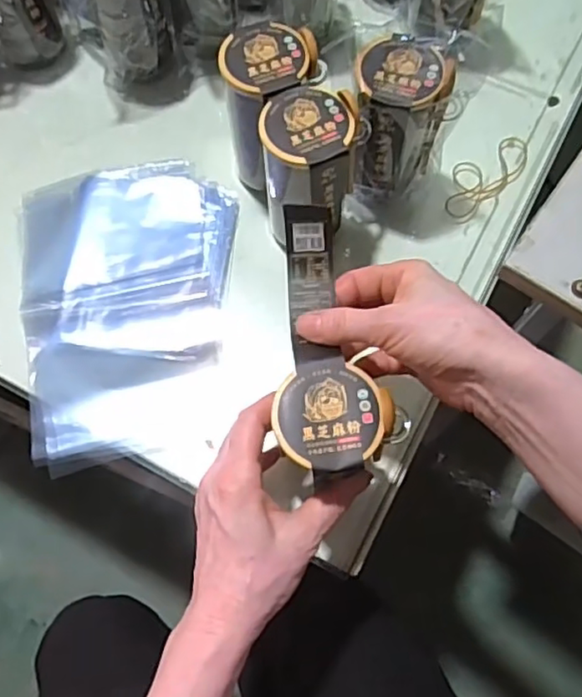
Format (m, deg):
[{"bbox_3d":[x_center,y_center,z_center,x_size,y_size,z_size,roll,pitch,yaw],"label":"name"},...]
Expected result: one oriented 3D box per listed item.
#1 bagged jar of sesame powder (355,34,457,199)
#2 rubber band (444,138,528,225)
[{"bbox_3d":[0.083,-0.180,0.516,0.074,0.129,0.065,10,69,1],"label":"bagged jar of sesame powder"},{"bbox_3d":[0.178,-0.160,0.581,0.108,0.007,0.045,-40,76,-15],"label":"rubber band"}]

